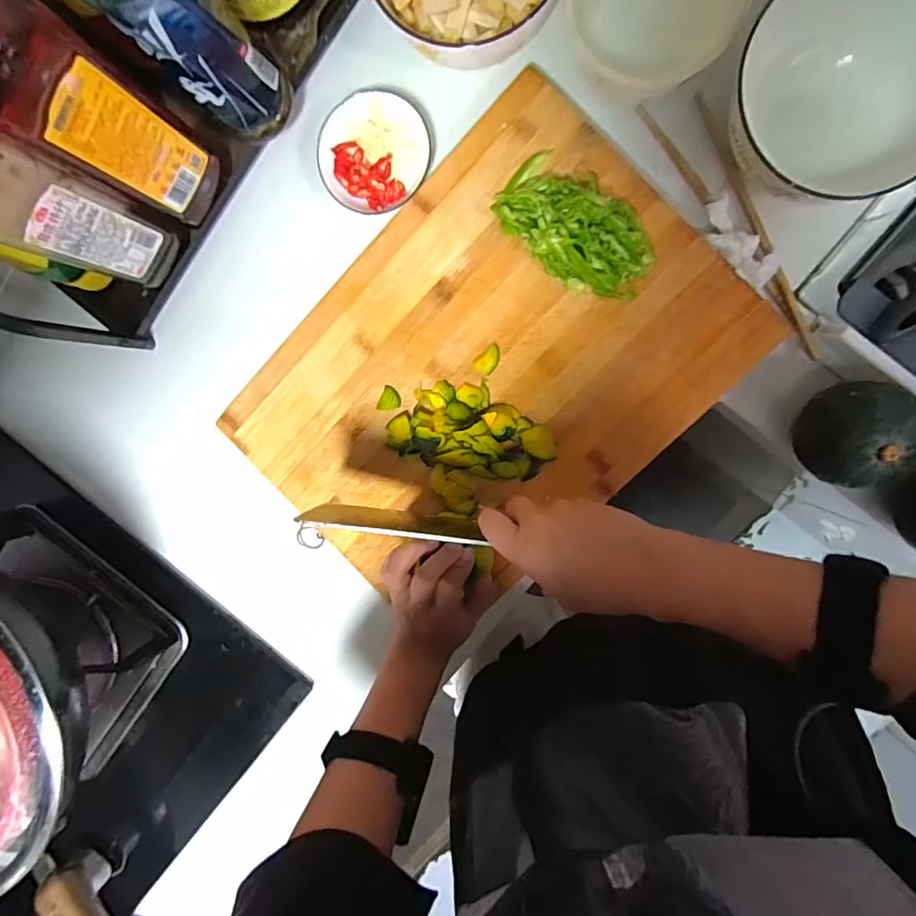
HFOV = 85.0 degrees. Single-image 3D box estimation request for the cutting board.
[{"bbox_3d":[0.026,-0.071,0.433,0.415,0.027,0.301,-43,89,10],"label":"cutting board"}]

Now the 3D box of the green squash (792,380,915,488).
[{"bbox_3d":[0.310,-0.021,0.393,0.066,0.073,0.075,-2,96,8],"label":"green squash"}]

